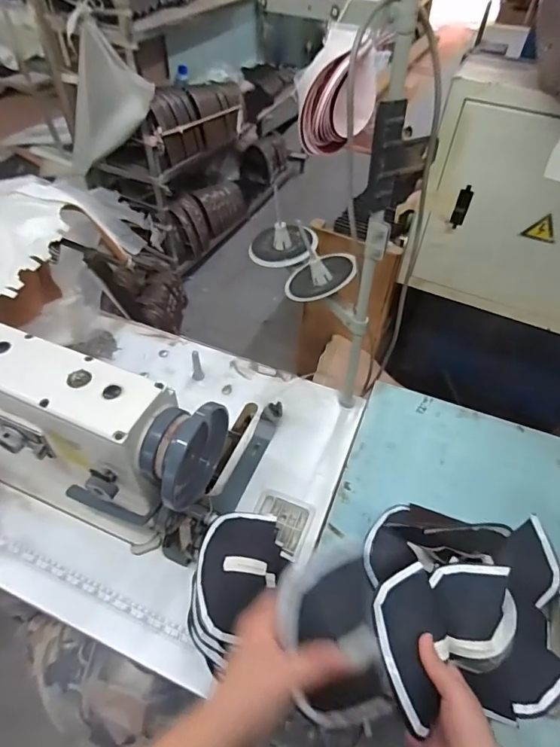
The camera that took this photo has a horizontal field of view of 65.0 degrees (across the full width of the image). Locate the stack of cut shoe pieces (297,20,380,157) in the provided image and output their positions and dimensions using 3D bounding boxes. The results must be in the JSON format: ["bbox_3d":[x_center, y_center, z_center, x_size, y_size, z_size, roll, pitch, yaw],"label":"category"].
[{"bbox_3d":[0.061,-0.295,0.472,0.075,0.097,0.083,9,50,5],"label":"stack of cut shoe pieces"}]

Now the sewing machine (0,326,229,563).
[{"bbox_3d":[-0.328,0.070,0.617,0.522,0.234,0.151,17,51,11],"label":"sewing machine"}]

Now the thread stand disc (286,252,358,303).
[{"bbox_3d":[0.055,-0.173,0.725,0.099,0.047,0.116,-11,47,18],"label":"thread stand disc"}]

